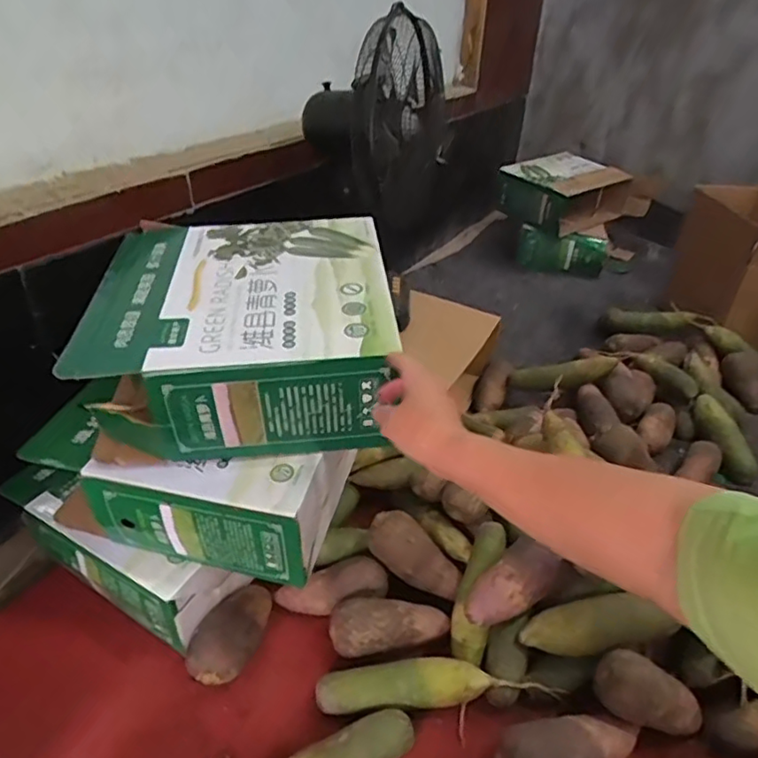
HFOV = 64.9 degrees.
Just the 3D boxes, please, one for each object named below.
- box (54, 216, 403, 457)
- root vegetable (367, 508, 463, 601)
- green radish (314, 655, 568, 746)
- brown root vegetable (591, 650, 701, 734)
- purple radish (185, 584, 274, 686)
[{"bbox_3d":[-0.171,-0.073,0.780,0.357,0.156,0.349,-1,34,-8],"label":"box"},{"bbox_3d":[0.052,0.257,0.864,0.154,0.054,0.057,41,39,-2],"label":"root vegetable"},{"bbox_3d":[0.072,0.391,0.738,0.294,0.065,0.061,5,34,0],"label":"green radish"},{"bbox_3d":[0.324,0.378,0.707,0.143,0.057,0.059,27,32,-11],"label":"brown root vegetable"},{"bbox_3d":[-0.194,0.333,0.794,0.076,0.061,0.143,12,34,11],"label":"purple radish"}]

